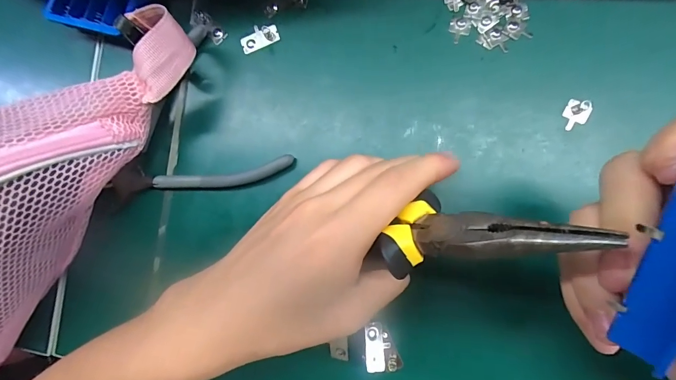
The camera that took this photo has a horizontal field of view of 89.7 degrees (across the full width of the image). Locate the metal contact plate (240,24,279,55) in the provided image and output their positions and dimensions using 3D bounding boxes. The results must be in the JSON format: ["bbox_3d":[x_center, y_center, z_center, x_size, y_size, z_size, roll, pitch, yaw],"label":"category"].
[{"bbox_3d":[-0.059,-0.114,0.254,0.029,0.004,0.017,-20,84,7],"label":"metal contact plate"}]

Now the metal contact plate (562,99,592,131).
[{"bbox_3d":[0.154,-0.049,0.219,0.014,0.004,0.021,24,91,9],"label":"metal contact plate"}]

